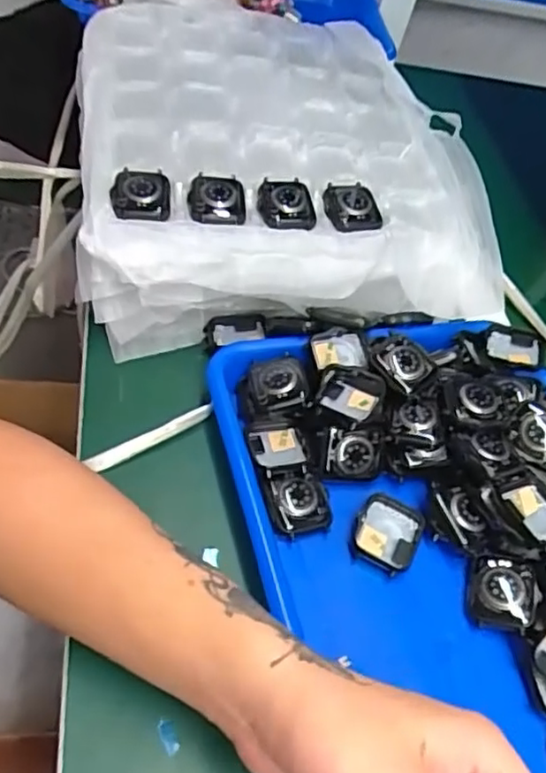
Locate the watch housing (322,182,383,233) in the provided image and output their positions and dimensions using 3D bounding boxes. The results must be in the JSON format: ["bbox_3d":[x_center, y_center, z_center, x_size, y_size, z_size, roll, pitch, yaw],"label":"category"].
[{"bbox_3d":[0.059,-0.135,0.474,0.039,0.013,0.051,-4,54,-16],"label":"watch housing"}]

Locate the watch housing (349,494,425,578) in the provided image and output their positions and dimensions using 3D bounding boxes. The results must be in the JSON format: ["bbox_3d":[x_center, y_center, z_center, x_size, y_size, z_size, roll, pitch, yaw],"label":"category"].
[{"bbox_3d":[0.069,0.087,0.384,0.039,0.007,0.046,27,52,9],"label":"watch housing"}]

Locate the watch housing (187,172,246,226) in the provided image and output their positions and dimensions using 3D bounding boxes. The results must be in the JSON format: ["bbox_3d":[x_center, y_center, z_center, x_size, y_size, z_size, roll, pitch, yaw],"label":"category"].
[{"bbox_3d":[-0.039,-0.133,0.453,0.040,0.010,0.050,2,52,-12],"label":"watch housing"}]

